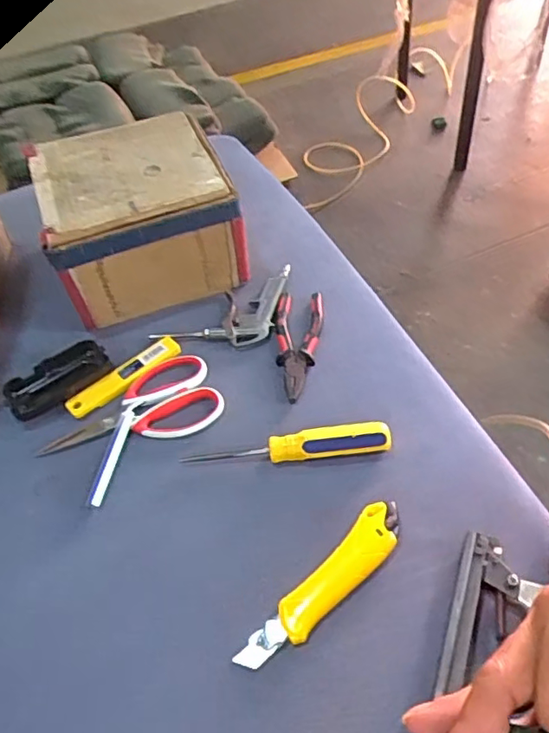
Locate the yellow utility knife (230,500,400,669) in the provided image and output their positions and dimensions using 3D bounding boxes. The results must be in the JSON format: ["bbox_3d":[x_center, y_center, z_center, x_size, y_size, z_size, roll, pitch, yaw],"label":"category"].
[{"bbox_3d":[0.043,0.175,0.467,0.039,0.018,0.172,35,61,30],"label":"yellow utility knife"}]

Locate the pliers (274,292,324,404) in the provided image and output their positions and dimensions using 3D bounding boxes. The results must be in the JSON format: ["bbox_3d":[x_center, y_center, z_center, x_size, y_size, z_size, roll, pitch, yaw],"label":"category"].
[{"bbox_3d":[0.024,-0.025,0.640,0.053,0.015,0.156,2,50,8],"label":"pliers"}]

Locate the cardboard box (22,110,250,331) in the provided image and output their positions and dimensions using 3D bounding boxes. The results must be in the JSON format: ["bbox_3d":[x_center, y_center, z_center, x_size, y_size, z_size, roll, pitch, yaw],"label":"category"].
[{"bbox_3d":[-0.164,-0.185,0.716,0.210,0.134,0.221,-18,50,-9],"label":"cardboard box"}]

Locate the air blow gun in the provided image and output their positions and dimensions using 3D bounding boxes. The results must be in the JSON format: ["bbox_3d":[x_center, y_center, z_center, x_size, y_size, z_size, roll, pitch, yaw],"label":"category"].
[{"bbox_3d":[-0.058,-0.077,0.688,0.125,0.017,0.143,8,51,13],"label":"air blow gun"}]

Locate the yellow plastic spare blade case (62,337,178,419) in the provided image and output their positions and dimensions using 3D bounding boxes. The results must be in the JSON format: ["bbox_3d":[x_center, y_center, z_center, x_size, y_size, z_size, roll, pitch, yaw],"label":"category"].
[{"bbox_3d":[-0.163,0.009,0.628,0.134,0.012,0.026,-37,55,-23],"label":"yellow plastic spare blade case"}]

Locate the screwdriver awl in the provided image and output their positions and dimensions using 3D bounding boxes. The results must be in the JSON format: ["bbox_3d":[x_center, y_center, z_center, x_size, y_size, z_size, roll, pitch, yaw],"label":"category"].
[{"bbox_3d":[0.011,0.077,0.548,0.193,0.025,0.027,-6,49,1],"label":"screwdriver awl"}]

